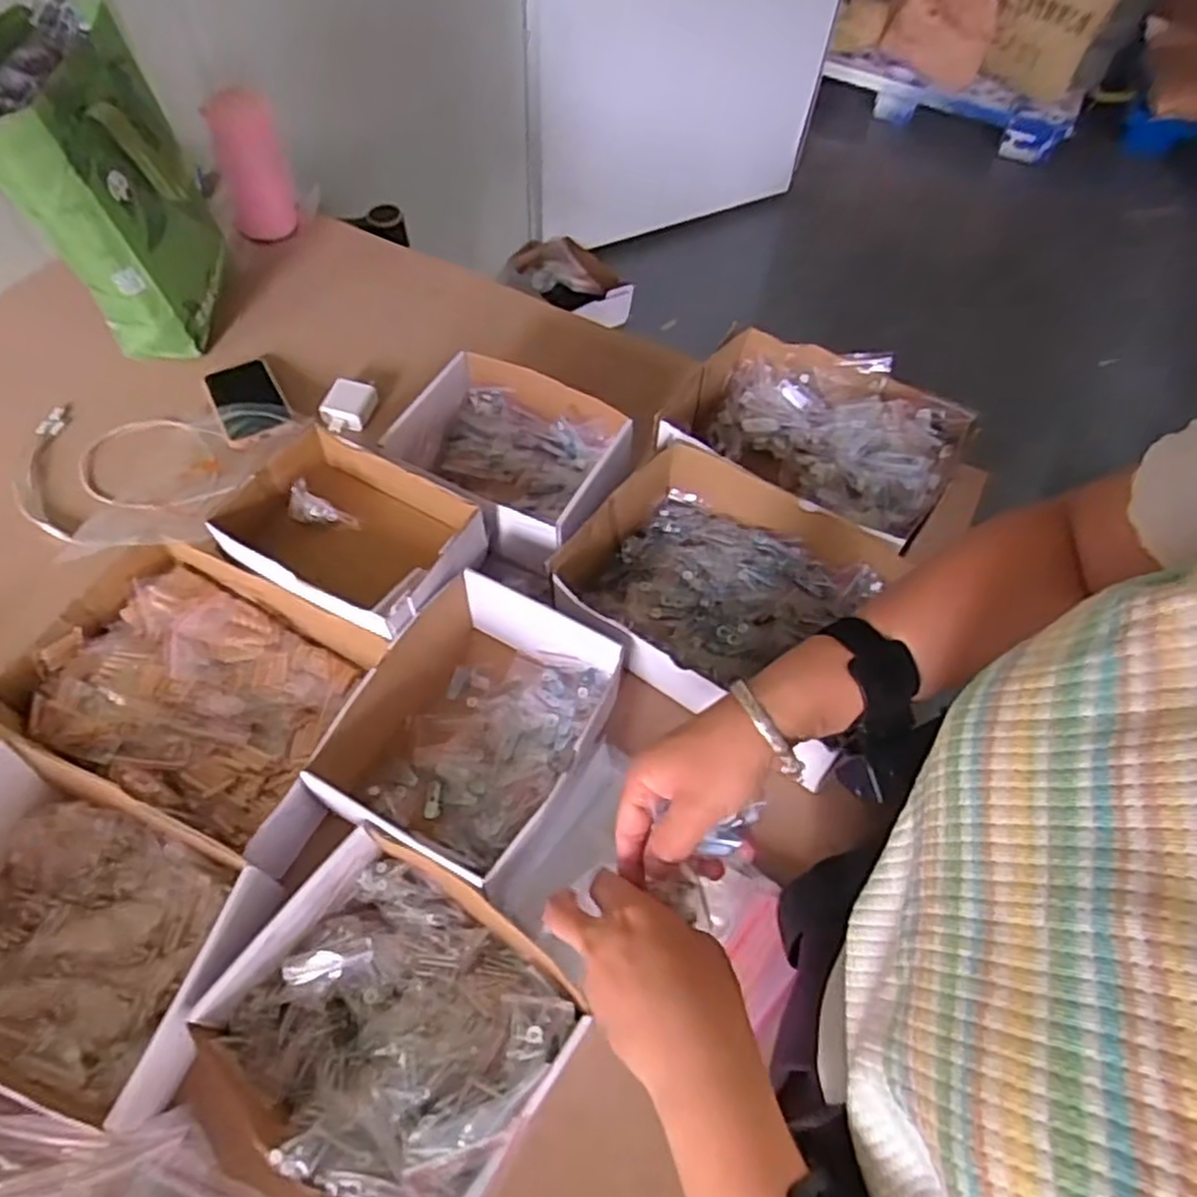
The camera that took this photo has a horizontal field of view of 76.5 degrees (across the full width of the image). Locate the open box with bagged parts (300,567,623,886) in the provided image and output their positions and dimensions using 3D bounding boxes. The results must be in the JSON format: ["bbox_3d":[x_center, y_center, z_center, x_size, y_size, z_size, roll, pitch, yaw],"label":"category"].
[{"bbox_3d":[-0.110,0.114,0.672,0.193,0.098,0.220,25,60,12],"label":"open box with bagged parts"}]

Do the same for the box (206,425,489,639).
[{"bbox_3d":[-0.230,-0.052,0.736,0.221,0.093,0.158,27,60,13],"label":"box"}]

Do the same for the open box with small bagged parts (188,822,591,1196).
[{"bbox_3d":[-0.141,0.295,0.530,0.218,0.080,0.187,31,61,15],"label":"open box with small bagged parts"}]

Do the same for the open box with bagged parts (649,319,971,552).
[{"bbox_3d":[0.227,-0.174,0.842,0.299,0.095,0.224,31,61,15],"label":"open box with bagged parts"}]

